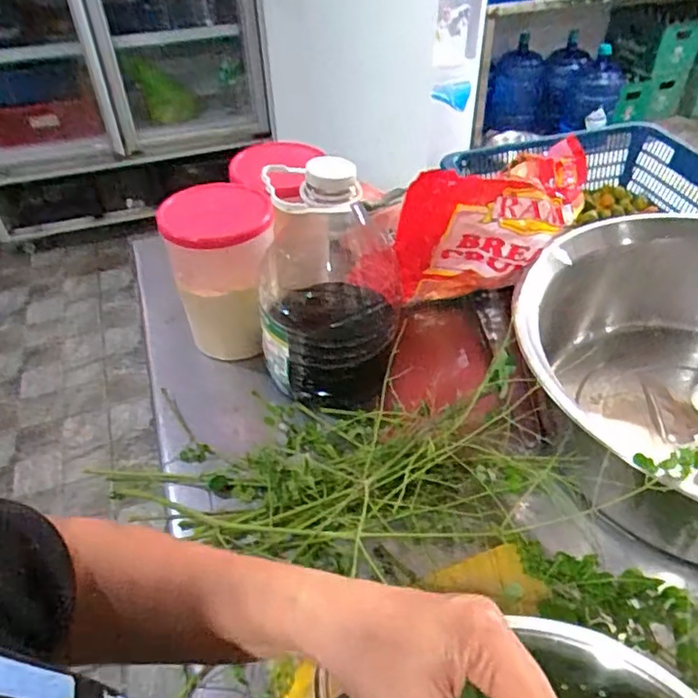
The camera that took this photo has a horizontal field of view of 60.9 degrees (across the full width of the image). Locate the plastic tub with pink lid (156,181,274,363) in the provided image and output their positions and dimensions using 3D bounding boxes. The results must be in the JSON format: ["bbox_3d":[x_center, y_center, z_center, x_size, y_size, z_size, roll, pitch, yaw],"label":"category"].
[{"bbox_3d":[-0.148,-0.092,0.731,0.123,0.194,0.113,-7,43,-5],"label":"plastic tub with pink lid"}]

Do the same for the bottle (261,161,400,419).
[{"bbox_3d":[-0.020,-0.084,0.678,0.155,0.277,0.181,3,43,6],"label":"bottle"}]

